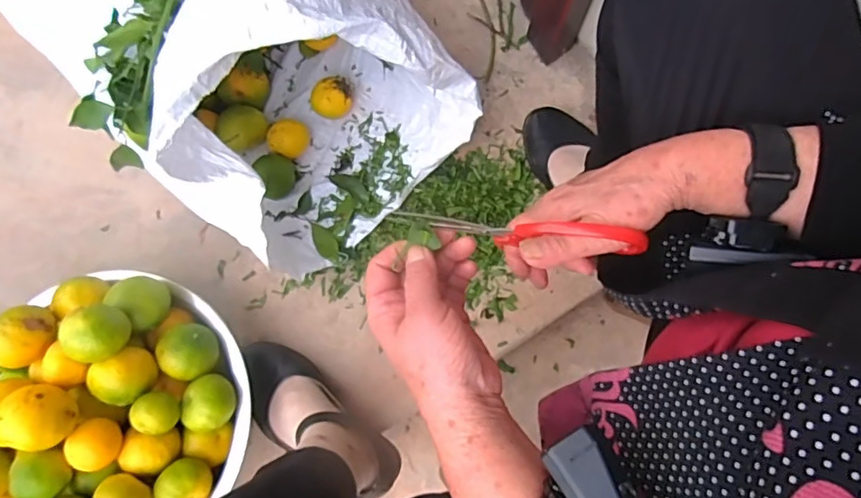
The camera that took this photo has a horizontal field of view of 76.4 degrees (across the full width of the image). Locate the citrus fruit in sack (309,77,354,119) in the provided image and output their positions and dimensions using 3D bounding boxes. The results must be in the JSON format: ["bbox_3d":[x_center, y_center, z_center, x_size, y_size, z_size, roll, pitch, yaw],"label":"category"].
[{"bbox_3d":[-0.135,-0.206,0.749,0.055,0.050,0.056,-12,78,-2],"label":"citrus fruit in sack"}]

